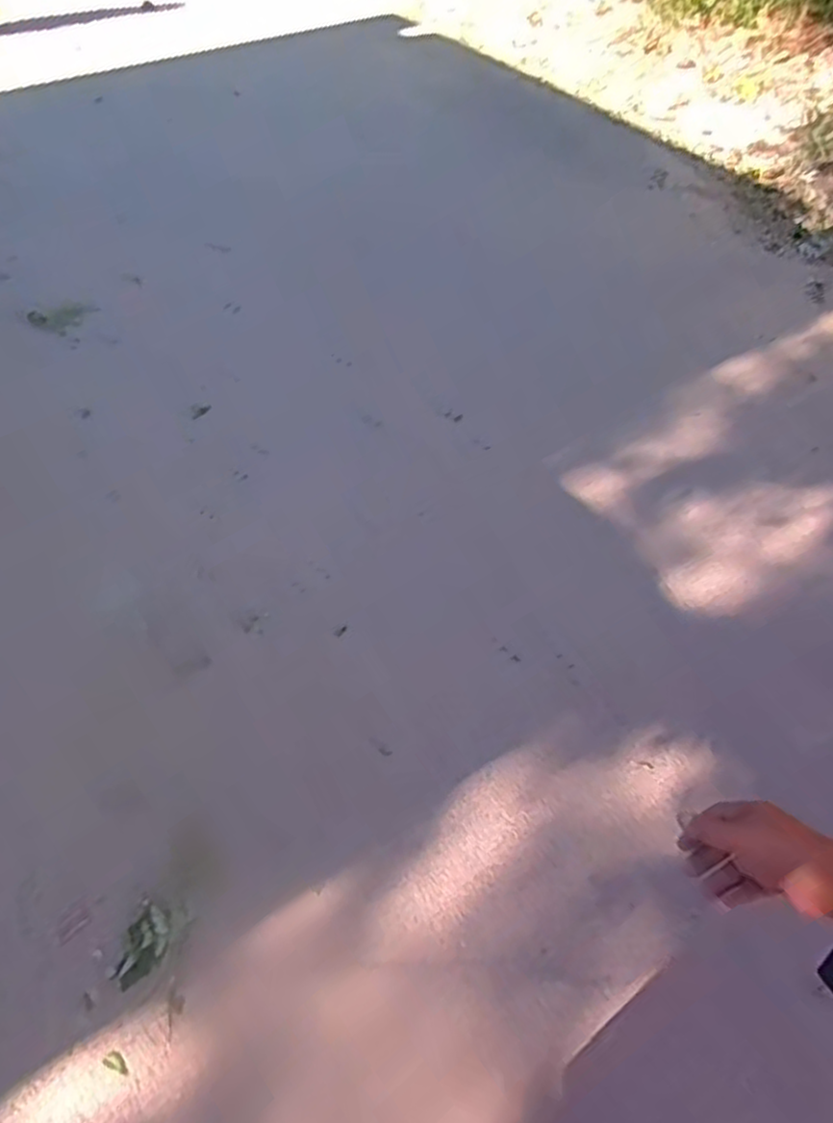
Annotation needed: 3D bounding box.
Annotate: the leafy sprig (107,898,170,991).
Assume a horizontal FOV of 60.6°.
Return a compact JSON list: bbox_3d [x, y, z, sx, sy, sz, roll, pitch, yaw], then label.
[{"bbox_3d":[-0.489,0.688,1.276,0.078,0.012,0.131,15,53,13],"label":"leafy sprig"}]

